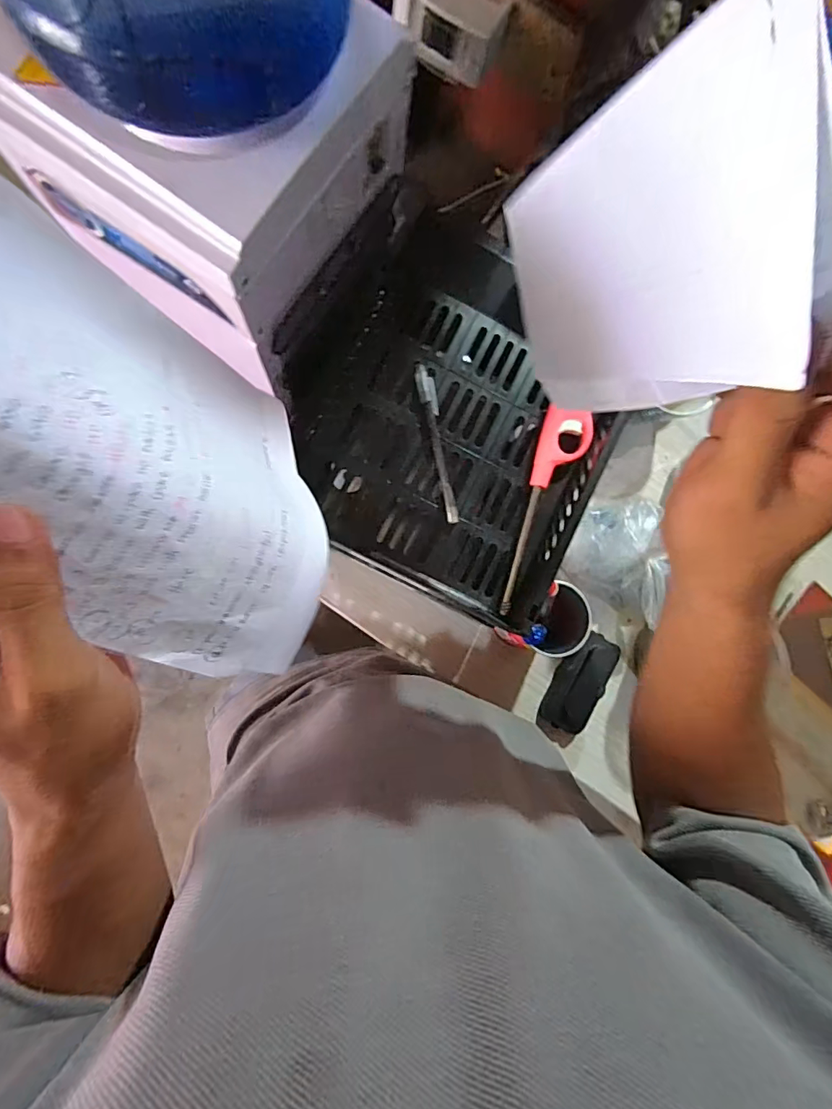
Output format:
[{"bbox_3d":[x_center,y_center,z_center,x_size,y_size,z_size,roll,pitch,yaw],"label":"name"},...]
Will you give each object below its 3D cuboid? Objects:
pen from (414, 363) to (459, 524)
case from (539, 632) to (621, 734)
[{"bbox_3d":[0.020,-0.100,0.445,0.016,0.009,0.143,-12,86,-7],"label":"pen"},{"bbox_3d":[0.177,0.138,0.539,0.048,0.026,0.106,23,82,-4],"label":"case"}]

